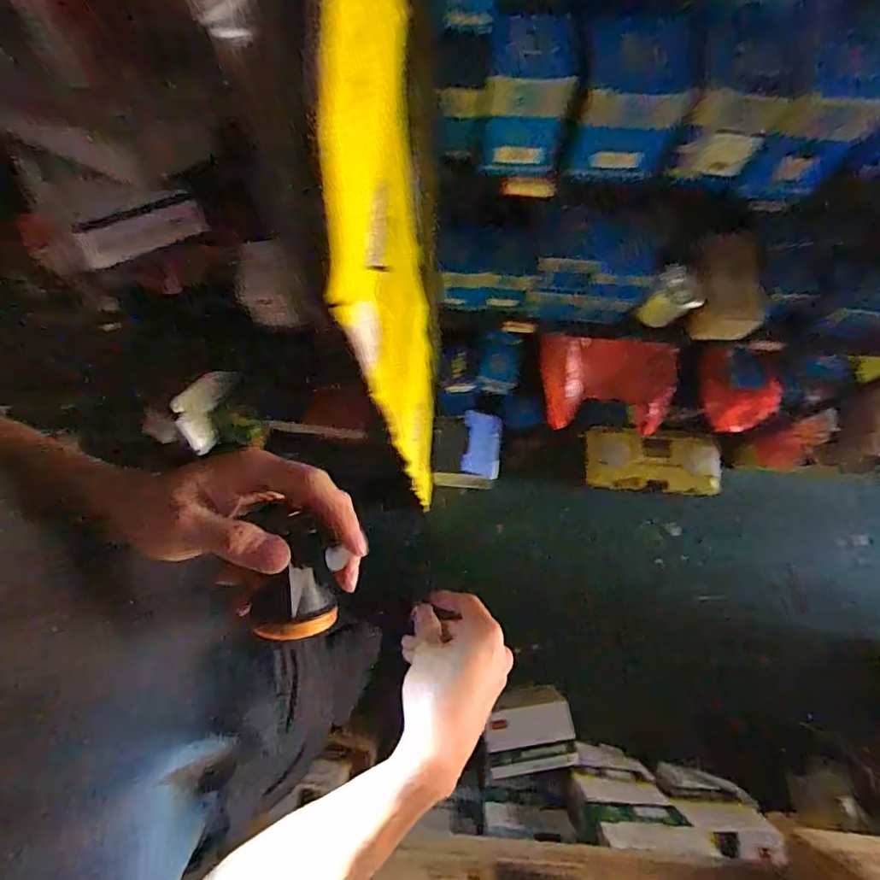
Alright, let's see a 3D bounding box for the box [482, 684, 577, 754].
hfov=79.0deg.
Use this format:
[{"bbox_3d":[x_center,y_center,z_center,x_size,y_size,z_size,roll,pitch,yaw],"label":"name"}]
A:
[{"bbox_3d":[0.218,0.711,1.375,0.207,0.214,0.087,-8,77,0],"label":"box"}]

